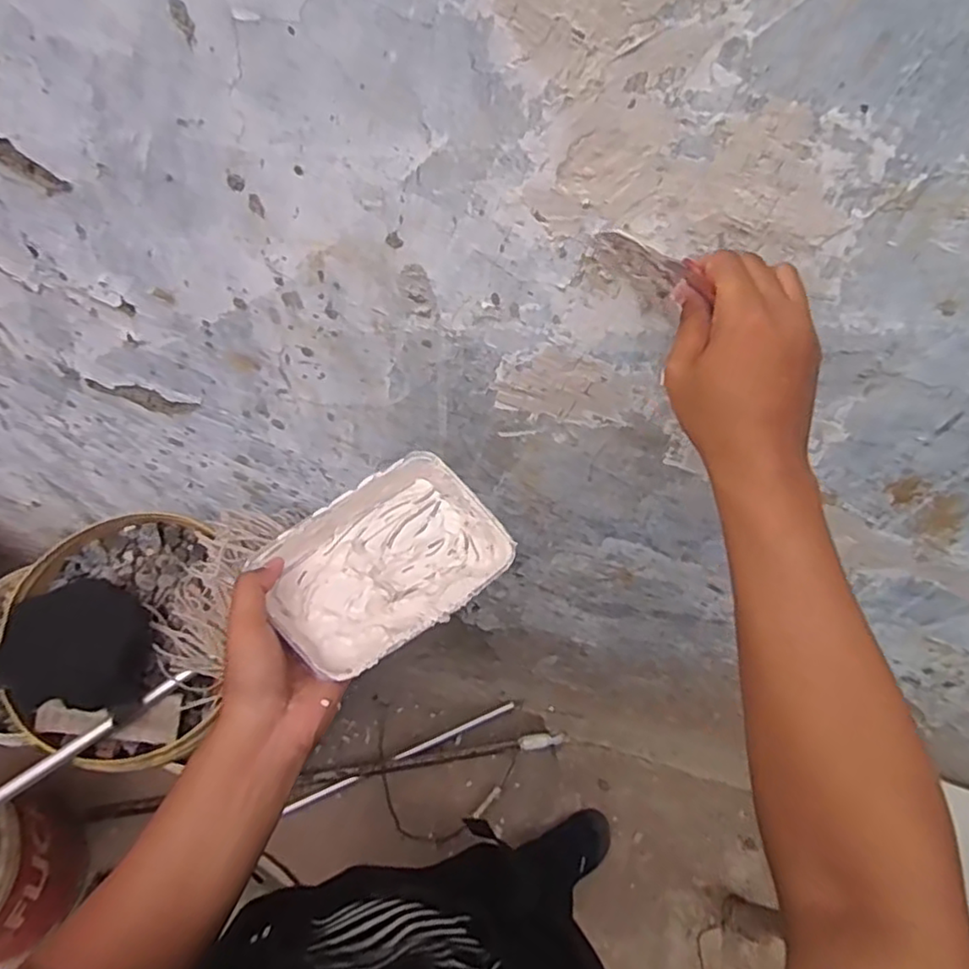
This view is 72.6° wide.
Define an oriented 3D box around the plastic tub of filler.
[{"bbox_3d":[-0.071,0.061,0.487,0.163,0.046,0.116,-32,66,-22],"label":"plastic tub of filler"}]

